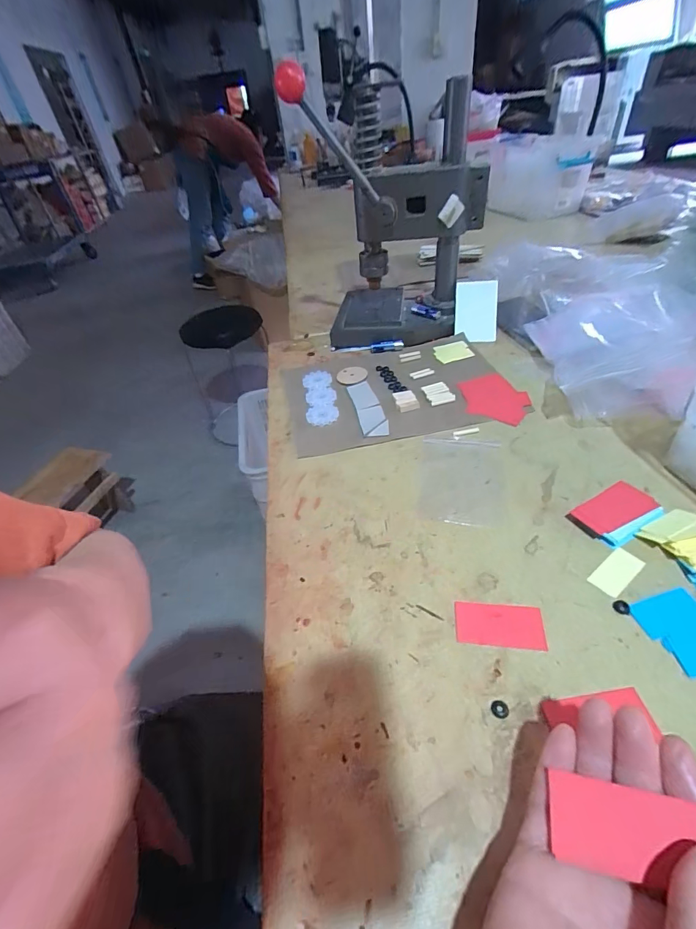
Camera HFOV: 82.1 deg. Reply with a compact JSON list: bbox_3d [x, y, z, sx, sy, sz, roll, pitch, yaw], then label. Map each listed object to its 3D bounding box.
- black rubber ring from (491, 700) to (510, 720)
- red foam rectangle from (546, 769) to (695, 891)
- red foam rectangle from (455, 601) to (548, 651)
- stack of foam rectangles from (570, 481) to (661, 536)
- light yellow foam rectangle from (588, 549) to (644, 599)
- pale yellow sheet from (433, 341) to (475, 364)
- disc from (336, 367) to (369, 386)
[{"bbox_3d":[0.094,0.150,0.246,0.010,0.004,0.011,-4,42,4],"label":"black rubber ring"},{"bbox_3d":[0.119,0.155,0.169,0.058,0.004,0.029,-5,54,26],"label":"red foam rectangle"},{"bbox_3d":[0.107,0.114,0.285,0.059,0.004,0.031,1,42,10],"label":"red foam rectangle"},{"bbox_3d":[0.228,0.040,0.344,0.065,0.011,0.034,-22,44,-15],"label":"stack of foam rectangles"},{"bbox_3d":[0.207,0.081,0.307,0.046,0.004,0.022,-30,46,-23],"label":"light yellow foam rectangle"},{"bbox_3d":[0.152,-0.164,0.584,0.051,0.004,0.052,-10,42,-3],"label":"pale yellow sheet"},{"bbox_3d":[0.006,-0.122,0.553,0.041,0.004,0.046,19,48,27],"label":"disc"}]

